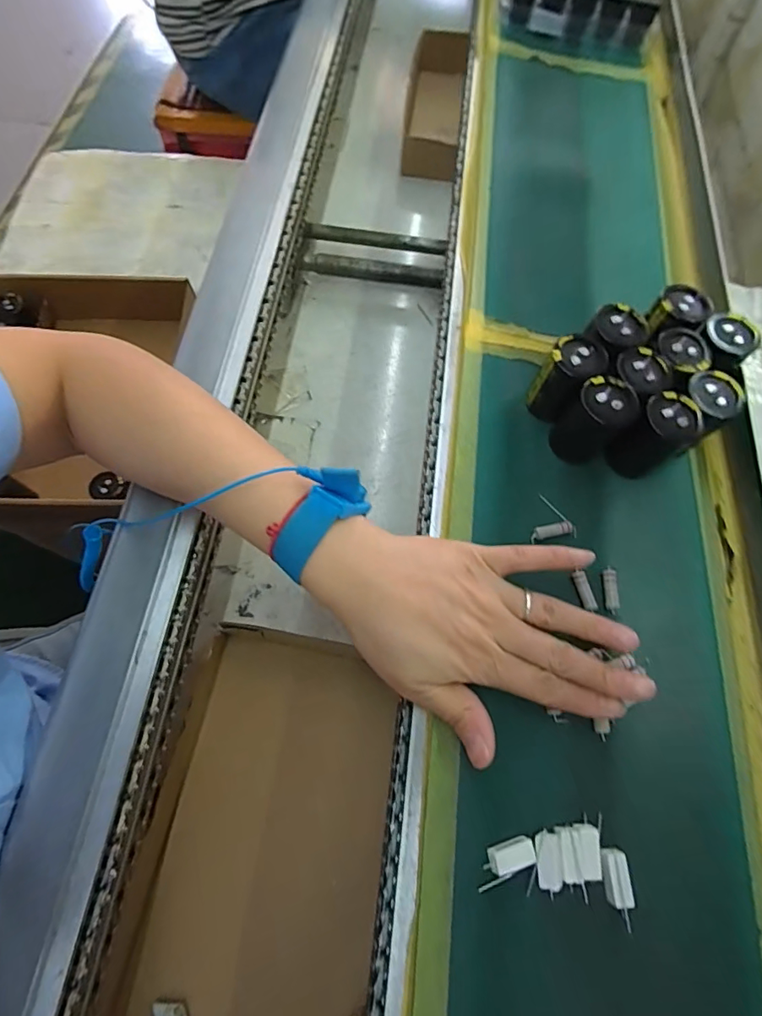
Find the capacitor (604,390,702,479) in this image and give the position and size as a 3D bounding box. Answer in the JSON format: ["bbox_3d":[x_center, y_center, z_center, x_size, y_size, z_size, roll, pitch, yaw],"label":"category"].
[{"bbox_3d":[0.175,-0.044,0.313,0.033,0.052,0.035,1,68,-1],"label":"capacitor"}]

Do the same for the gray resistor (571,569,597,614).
[{"bbox_3d":[0.122,0.049,0.293,0.008,0.005,0.024,-9,69,-5],"label":"gray resistor"}]

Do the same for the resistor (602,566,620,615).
[{"bbox_3d":[0.139,0.050,0.293,0.007,0.005,0.028,6,68,1],"label":"resistor"}]

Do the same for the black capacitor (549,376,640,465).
[{"bbox_3d":[0.137,-0.056,0.316,0.034,0.056,0.031,1,68,-1],"label":"black capacitor"}]

